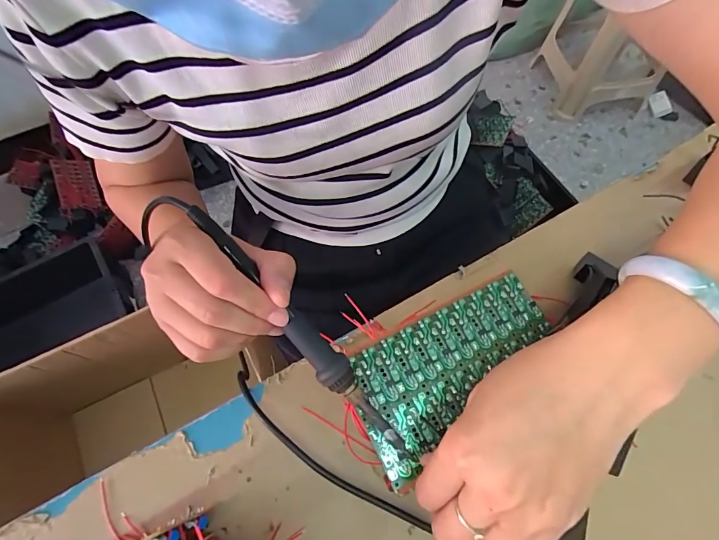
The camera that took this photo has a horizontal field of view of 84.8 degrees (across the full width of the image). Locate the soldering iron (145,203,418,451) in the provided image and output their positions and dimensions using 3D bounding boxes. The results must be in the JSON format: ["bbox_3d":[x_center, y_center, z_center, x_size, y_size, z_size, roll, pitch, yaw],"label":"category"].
[{"bbox_3d":[-0.035,0.043,0.250,0.020,0.015,0.200,-41,94,-17],"label":"soldering iron"}]

